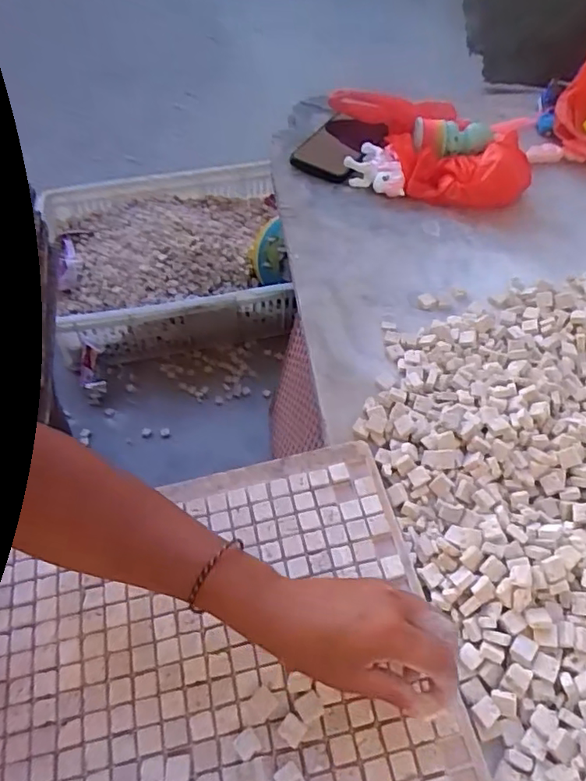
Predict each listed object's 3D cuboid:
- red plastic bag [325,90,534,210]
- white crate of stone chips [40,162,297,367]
[{"bbox_3d":[0.162,-0.316,0.757,0.284,0.066,0.131,38,60,22],"label":"red plastic bag"},{"bbox_3d":[-0.247,-0.273,1.222,0.495,0.175,0.371,-10,55,-10],"label":"white crate of stone chips"}]

